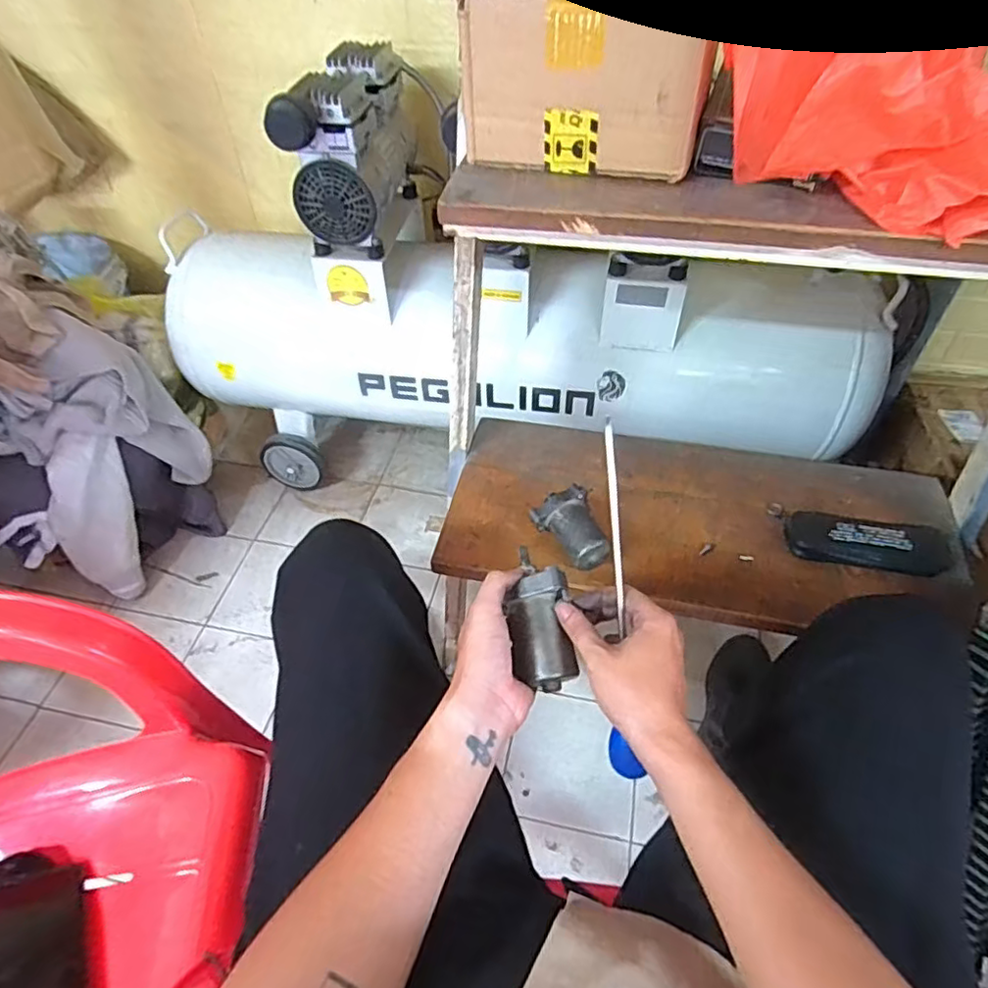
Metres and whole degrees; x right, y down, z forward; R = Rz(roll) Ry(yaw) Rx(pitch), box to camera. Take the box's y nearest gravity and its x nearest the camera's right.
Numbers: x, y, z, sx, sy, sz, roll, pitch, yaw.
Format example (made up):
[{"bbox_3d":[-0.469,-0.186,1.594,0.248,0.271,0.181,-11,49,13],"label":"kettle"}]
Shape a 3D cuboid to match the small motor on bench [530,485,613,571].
[{"bbox_3d":[0.091,0.042,0.728,0.076,0.055,0.100,-15,50,-11],"label":"small motor on bench"}]

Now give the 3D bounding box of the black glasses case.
[{"bbox_3d":[0.442,0.060,0.726,0.178,0.030,0.058,8,49,8],"label":"black glasses case"}]

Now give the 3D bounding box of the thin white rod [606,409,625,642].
[{"bbox_3d":[0.093,0.024,0.476,0.006,0.164,0.007,-5,8,-3],"label":"thin white rod"}]

